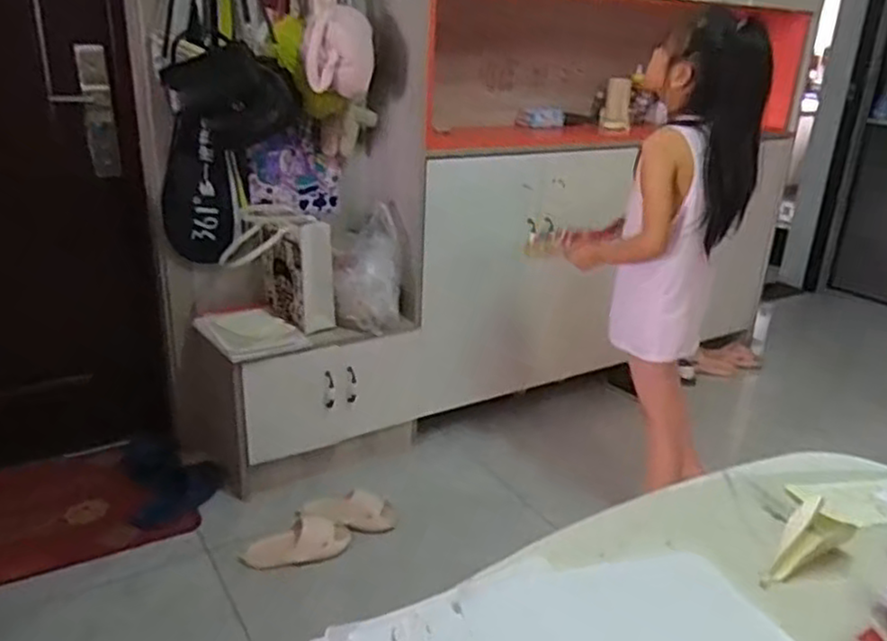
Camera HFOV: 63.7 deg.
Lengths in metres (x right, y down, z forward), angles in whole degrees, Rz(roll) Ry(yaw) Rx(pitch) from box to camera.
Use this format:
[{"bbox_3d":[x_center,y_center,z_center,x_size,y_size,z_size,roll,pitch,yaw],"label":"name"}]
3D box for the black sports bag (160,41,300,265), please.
[{"bbox_3d":[-0.545,-0.420,1.859,0.350,0.550,0.100,-13,37,-39],"label":"black sports bag"}]

